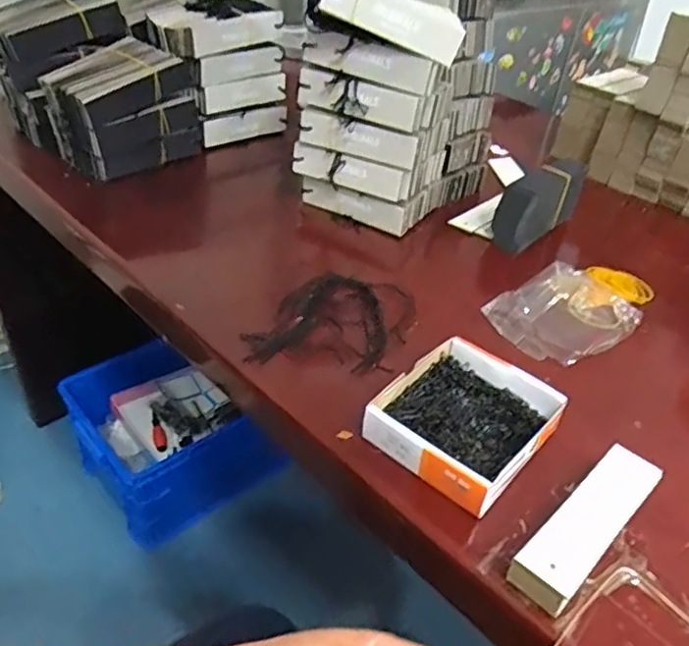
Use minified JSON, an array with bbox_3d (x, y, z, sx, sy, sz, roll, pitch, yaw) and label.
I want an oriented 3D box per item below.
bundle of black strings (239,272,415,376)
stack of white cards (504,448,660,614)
[{"bbox_3d":[-0.007,0.002,0.524,0.117,0.021,0.131,14,39,10],"label":"bundle of black strings"},{"bbox_3d":[0.150,0.123,0.373,0.127,0.024,0.033,-28,49,-36],"label":"stack of white cards"}]

